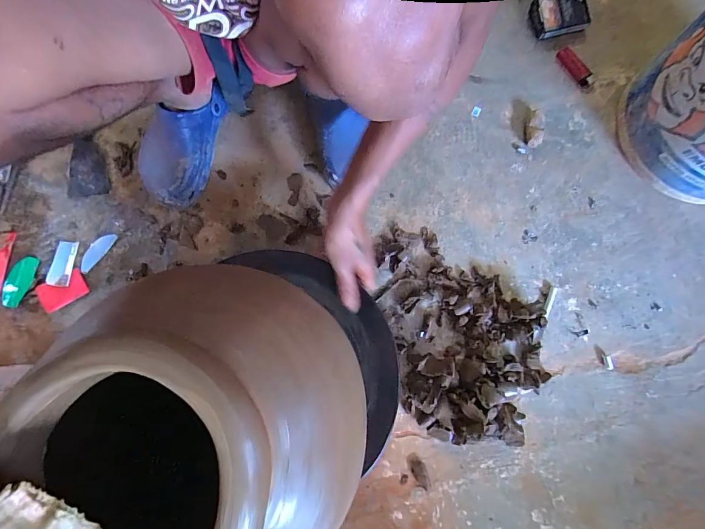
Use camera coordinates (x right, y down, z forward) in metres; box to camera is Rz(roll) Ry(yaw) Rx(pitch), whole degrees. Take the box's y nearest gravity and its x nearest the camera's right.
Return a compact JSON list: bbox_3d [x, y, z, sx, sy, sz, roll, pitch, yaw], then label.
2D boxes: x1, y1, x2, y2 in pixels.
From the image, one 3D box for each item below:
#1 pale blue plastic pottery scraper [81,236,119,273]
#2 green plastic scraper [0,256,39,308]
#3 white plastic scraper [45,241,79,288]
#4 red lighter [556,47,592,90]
[{"bbox_3d":[-0.427,-0.022,0.599,0.025,0.004,0.076,36,77,-12],"label":"pale blue plastic pottery scraper"},{"bbox_3d":[-0.552,0.027,0.593,0.038,0.009,0.083,13,80,4],"label":"green plastic scraper"},{"bbox_3d":[-0.479,-0.003,0.593,0.039,0.006,0.076,4,73,0],"label":"white plastic scraper"},{"bbox_3d":[0.395,-0.347,0.638,0.027,0.014,0.083,-35,81,-5],"label":"red lighter"}]

